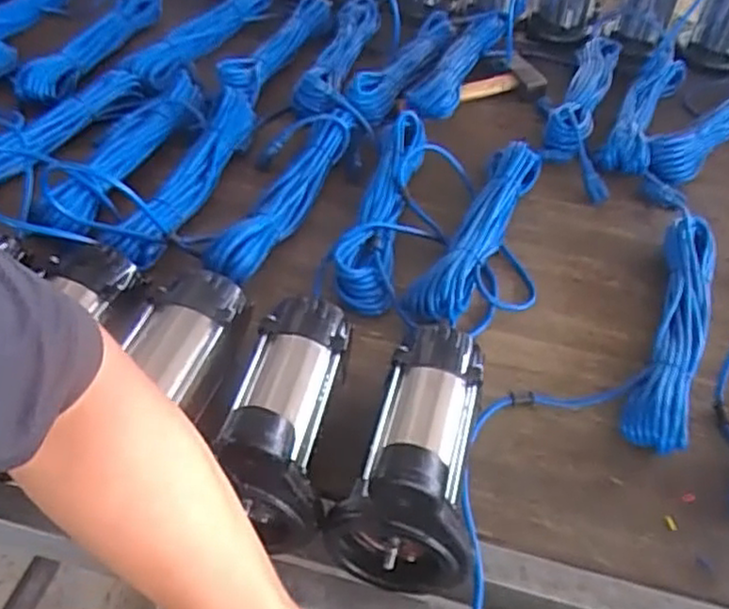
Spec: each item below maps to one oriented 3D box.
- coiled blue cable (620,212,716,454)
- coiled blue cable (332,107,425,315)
[{"bbox_3d":[0.348,0.020,0.790,0.066,0.043,0.337,20,48,13],"label":"coiled blue cable"},{"bbox_3d":[0.028,-0.127,0.909,0.075,0.048,0.357,11,47,5],"label":"coiled blue cable"}]

